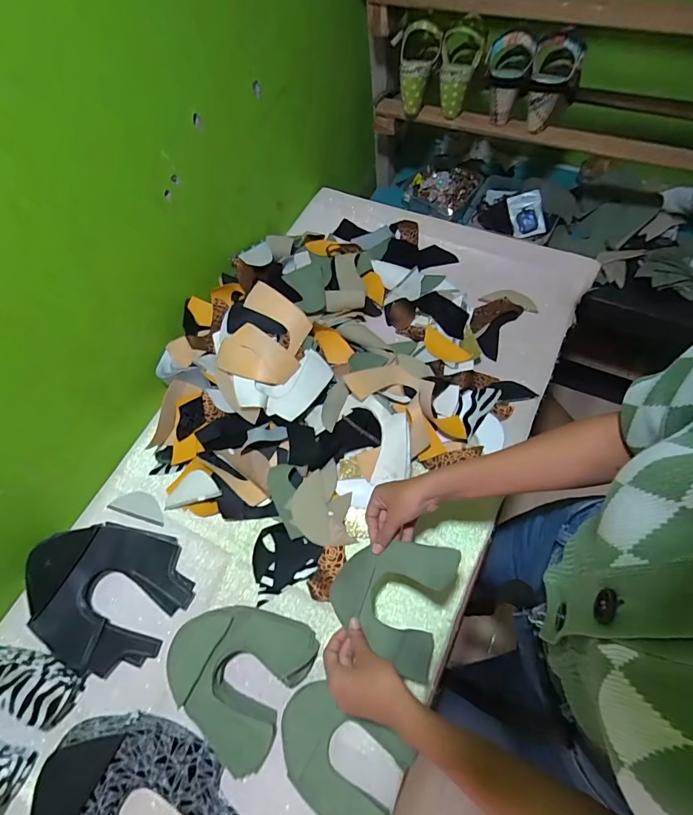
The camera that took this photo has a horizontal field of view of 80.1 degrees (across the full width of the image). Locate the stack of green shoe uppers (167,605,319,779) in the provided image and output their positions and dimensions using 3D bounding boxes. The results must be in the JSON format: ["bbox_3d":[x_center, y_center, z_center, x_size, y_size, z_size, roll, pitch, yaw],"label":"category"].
[{"bbox_3d":[-0.149,0.350,0.547,0.172,0.046,0.174,26,69,12],"label":"stack of green shoe uppers"}]

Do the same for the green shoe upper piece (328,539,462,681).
[{"bbox_3d":[0.051,0.235,0.507,0.141,0.086,0.146,13,67,7],"label":"green shoe upper piece"}]

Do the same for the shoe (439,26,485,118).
[{"bbox_3d":[0.221,-0.653,0.805,0.077,0.137,0.093,6,64,9],"label":"shoe"}]

